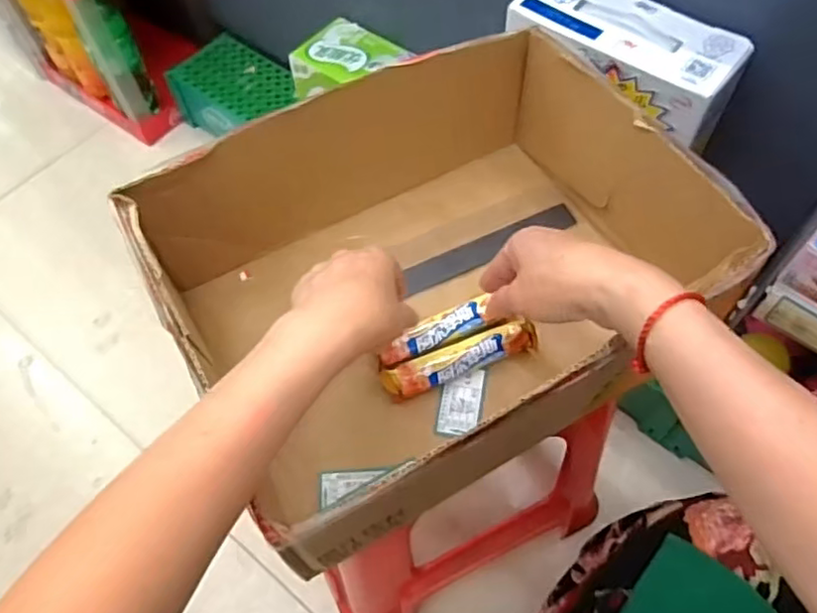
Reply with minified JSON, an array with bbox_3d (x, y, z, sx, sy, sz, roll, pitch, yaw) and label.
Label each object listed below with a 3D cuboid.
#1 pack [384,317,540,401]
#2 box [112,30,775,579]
[{"bbox_3d":[0.043,0.044,0.516,0.129,0.023,0.023,-20,61,-8],"label":"pack"},{"bbox_3d":[0.015,-0.027,0.483,0.355,0.147,0.280,-27,63,-13],"label":"box"}]

